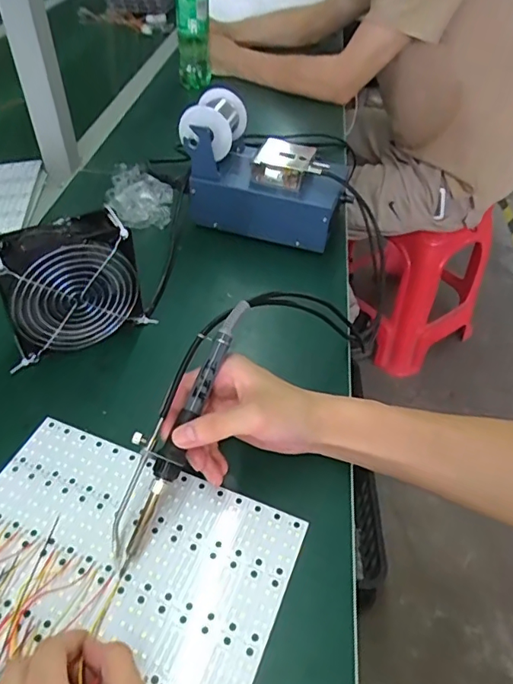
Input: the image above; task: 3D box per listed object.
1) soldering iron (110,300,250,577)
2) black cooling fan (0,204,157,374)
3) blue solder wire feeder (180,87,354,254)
[{"bbox_3d":[-0.061,0.059,0.383,0.036,0.019,0.211,19,74,15],"label":"soldering iron"},{"bbox_3d":[-0.172,-0.048,0.477,0.127,0.117,0.054,-26,52,-26],"label":"black cooling fan"},{"bbox_3d":[0.011,-0.206,0.633,0.192,0.133,0.108,18,47,15],"label":"blue solder wire feeder"}]

